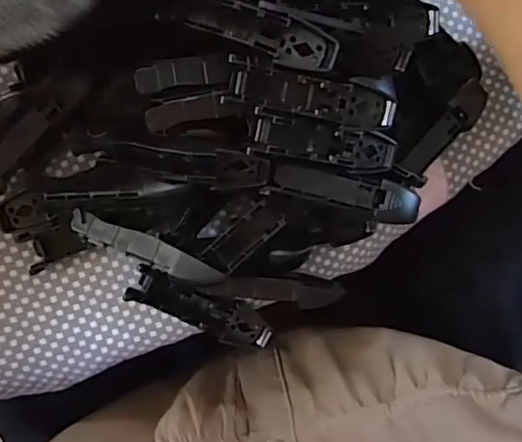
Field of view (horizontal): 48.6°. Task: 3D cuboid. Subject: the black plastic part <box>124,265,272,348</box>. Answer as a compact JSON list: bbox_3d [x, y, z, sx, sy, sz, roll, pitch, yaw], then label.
[{"bbox_3d":[-0.027,0.041,0.268,0.068,0.013,0.018,24,87,-6],"label":"black plastic part"}]

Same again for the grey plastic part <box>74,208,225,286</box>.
[{"bbox_3d":[-0.048,0.012,0.237,0.067,0.005,0.011,21,87,12],"label":"grey plastic part"}]

